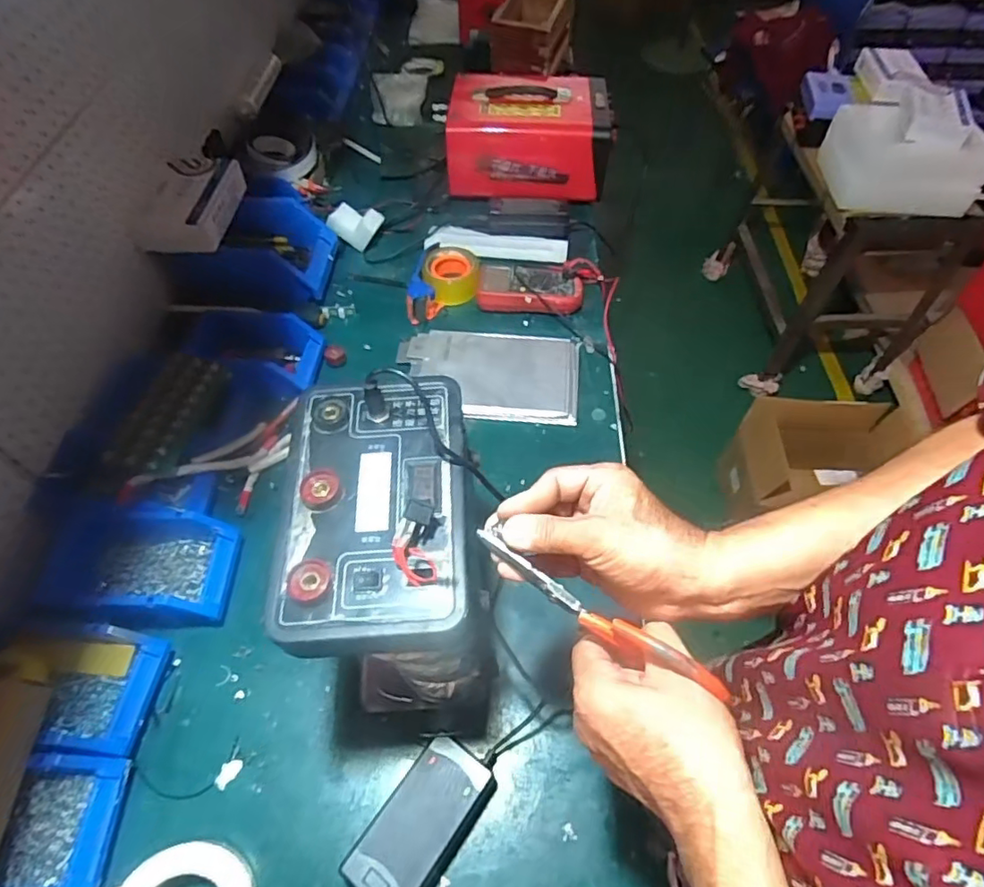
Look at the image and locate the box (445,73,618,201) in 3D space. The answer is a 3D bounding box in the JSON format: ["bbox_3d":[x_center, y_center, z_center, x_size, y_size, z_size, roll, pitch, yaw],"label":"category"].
[{"bbox_3d":[0.072,-0.599,1.137,0.304,0.154,0.207,3,55,2],"label":"box"}]

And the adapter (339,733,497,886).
[{"bbox_3d":[-0.066,0.367,0.555,0.077,0.048,0.147,32,60,20],"label":"adapter"}]

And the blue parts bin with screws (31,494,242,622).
[{"bbox_3d":[-0.390,0.141,0.672,0.163,0.071,0.117,2,55,1],"label":"blue parts bin with screws"}]

